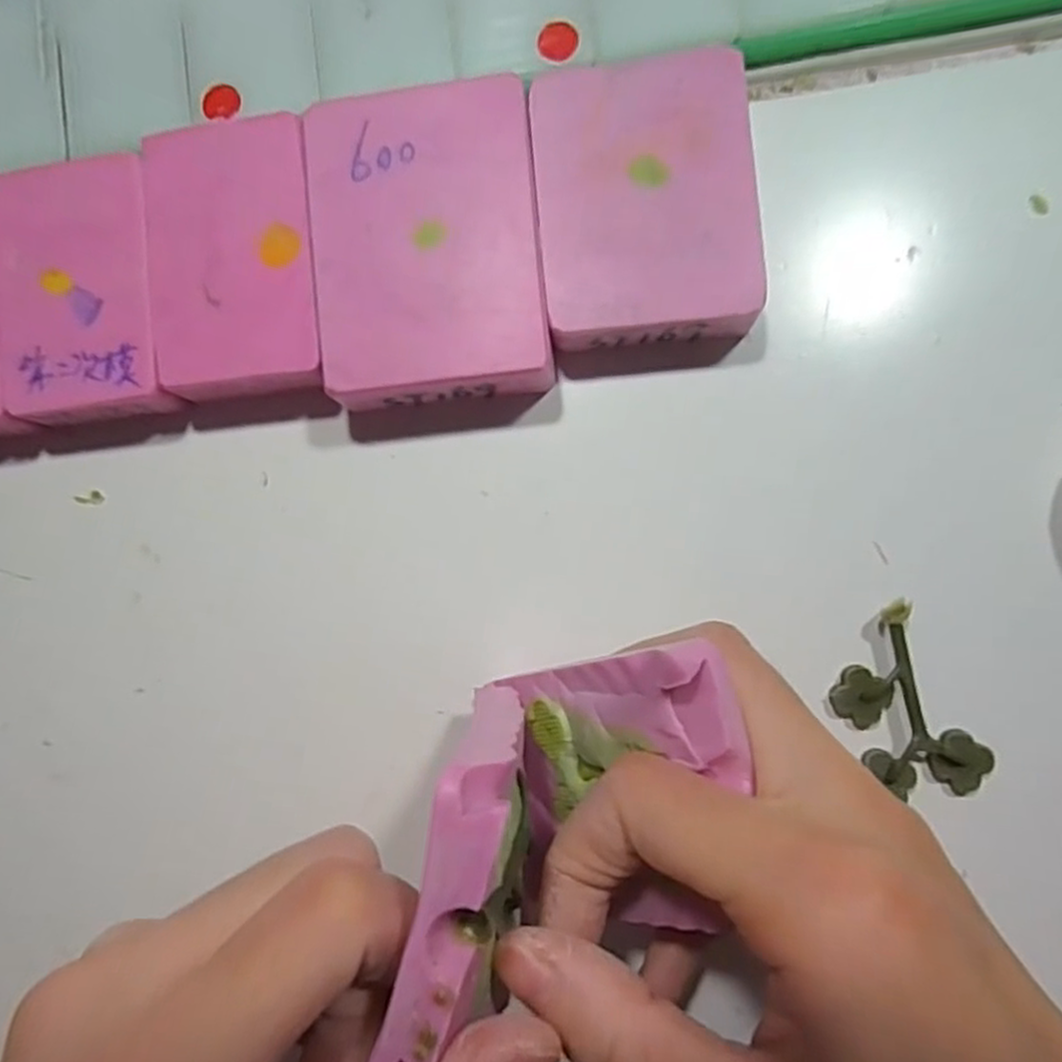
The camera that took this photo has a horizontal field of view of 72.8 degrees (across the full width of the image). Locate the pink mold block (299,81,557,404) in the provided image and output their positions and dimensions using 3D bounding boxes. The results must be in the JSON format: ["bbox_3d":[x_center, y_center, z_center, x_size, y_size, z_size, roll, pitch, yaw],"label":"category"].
[{"bbox_3d":[-0.025,-0.071,0.186,0.056,0.019,0.080,-6,85,6],"label":"pink mold block"}]

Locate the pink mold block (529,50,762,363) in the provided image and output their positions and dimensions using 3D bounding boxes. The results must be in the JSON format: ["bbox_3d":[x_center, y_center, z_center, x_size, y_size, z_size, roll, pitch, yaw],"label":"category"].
[{"bbox_3d":[0.029,-0.082,0.183,0.053,0.015,0.067,-5,85,6],"label":"pink mold block"}]

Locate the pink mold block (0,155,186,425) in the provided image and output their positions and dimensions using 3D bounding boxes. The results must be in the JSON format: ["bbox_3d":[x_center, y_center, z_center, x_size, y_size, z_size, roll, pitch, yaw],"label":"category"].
[{"bbox_3d":[-0.119,-0.064,0.196,0.043,0.017,0.067,-9,88,5],"label":"pink mold block"}]

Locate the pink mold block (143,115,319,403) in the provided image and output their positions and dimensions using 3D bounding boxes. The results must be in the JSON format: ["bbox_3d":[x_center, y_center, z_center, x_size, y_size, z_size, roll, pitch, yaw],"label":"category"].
[{"bbox_3d":[-0.077,-0.070,0.192,0.043,0.016,0.068,-5,85,6],"label":"pink mold block"}]

